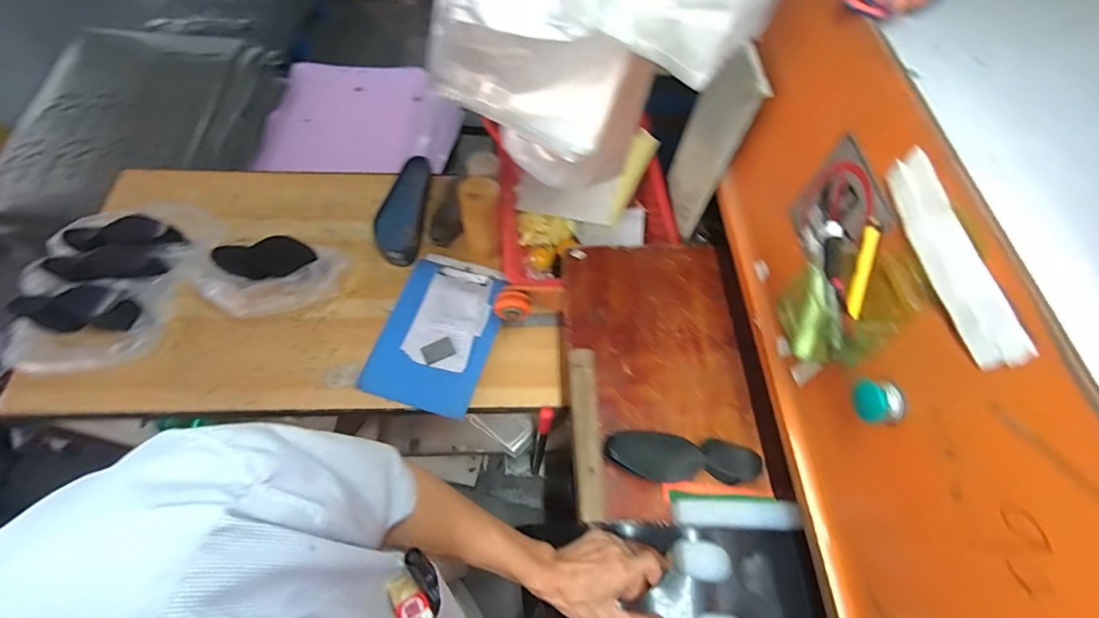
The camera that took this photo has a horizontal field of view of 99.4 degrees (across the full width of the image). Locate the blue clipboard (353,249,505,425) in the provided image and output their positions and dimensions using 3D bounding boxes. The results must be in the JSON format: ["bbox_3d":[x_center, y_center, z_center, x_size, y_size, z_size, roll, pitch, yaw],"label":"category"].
[{"bbox_3d":[-0.225,0.040,0.973,0.223,0.019,0.332,17,62,5],"label":"blue clipboard"}]

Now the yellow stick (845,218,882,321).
[{"bbox_3d":[0.296,-0.036,0.438,0.013,0.093,0.008,2,18,-3],"label":"yellow stick"}]

